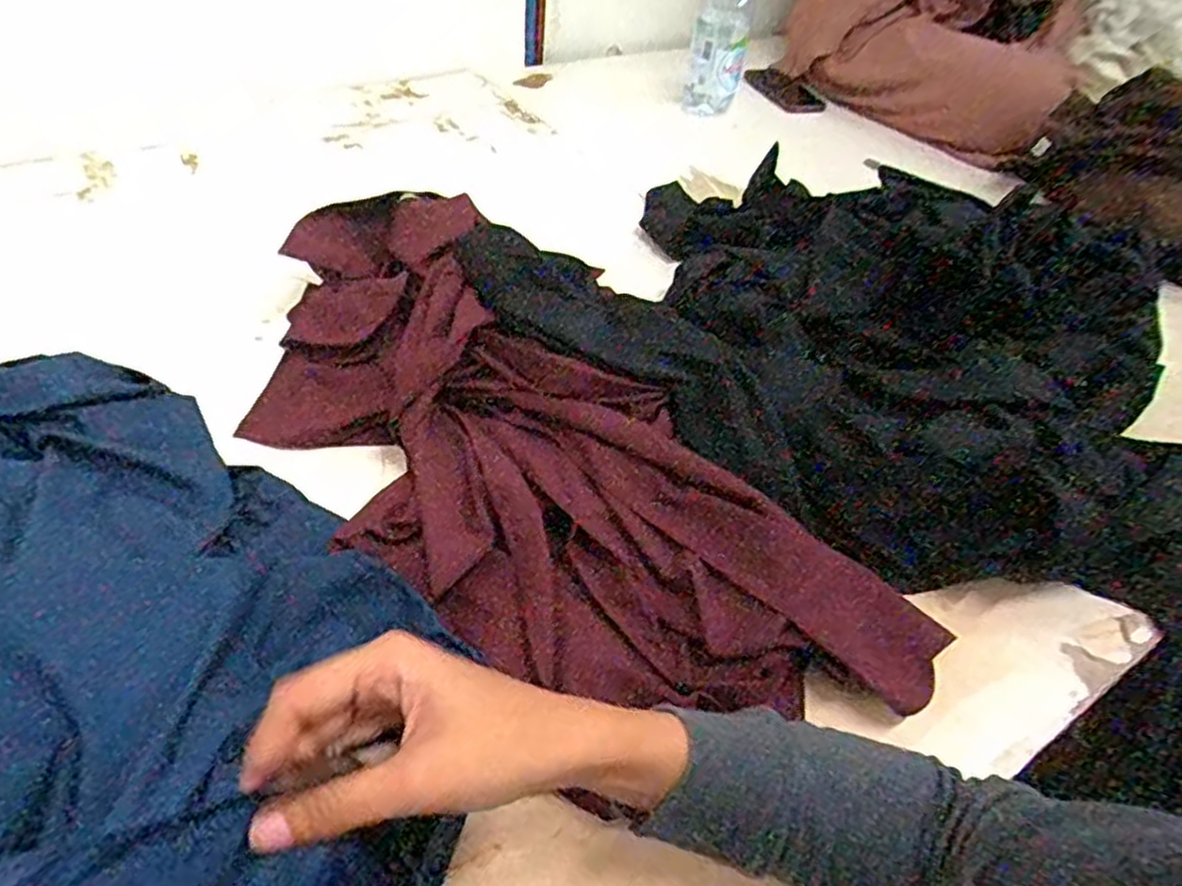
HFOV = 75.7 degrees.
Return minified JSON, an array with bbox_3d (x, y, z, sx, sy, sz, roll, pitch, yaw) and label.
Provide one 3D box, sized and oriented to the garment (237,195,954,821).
[{"bbox_3d":[-0.065,0.007,0.593,0.247,0.103,0.643,-31,55,-32],"label":"garment"}]

